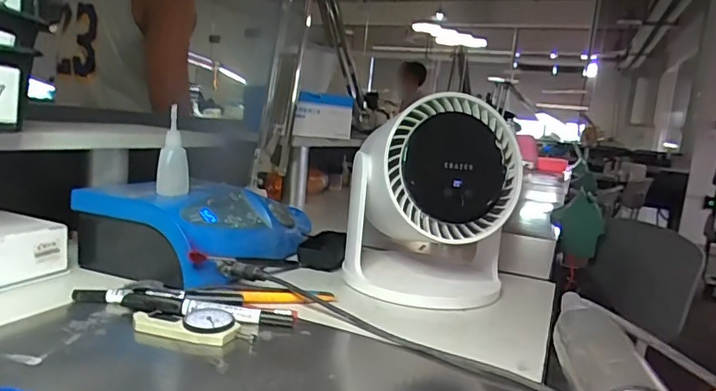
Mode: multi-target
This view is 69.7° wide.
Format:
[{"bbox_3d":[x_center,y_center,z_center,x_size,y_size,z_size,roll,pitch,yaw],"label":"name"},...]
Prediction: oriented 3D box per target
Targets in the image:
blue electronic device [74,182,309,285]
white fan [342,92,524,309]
[{"bbox_3d":[-0.167,0.028,0.604,0.182,0.073,0.266,9,9,23],"label":"blue electronic device"},{"bbox_3d":[0.081,-0.004,0.555,0.169,0.195,0.155,6,8,0],"label":"white fan"}]

